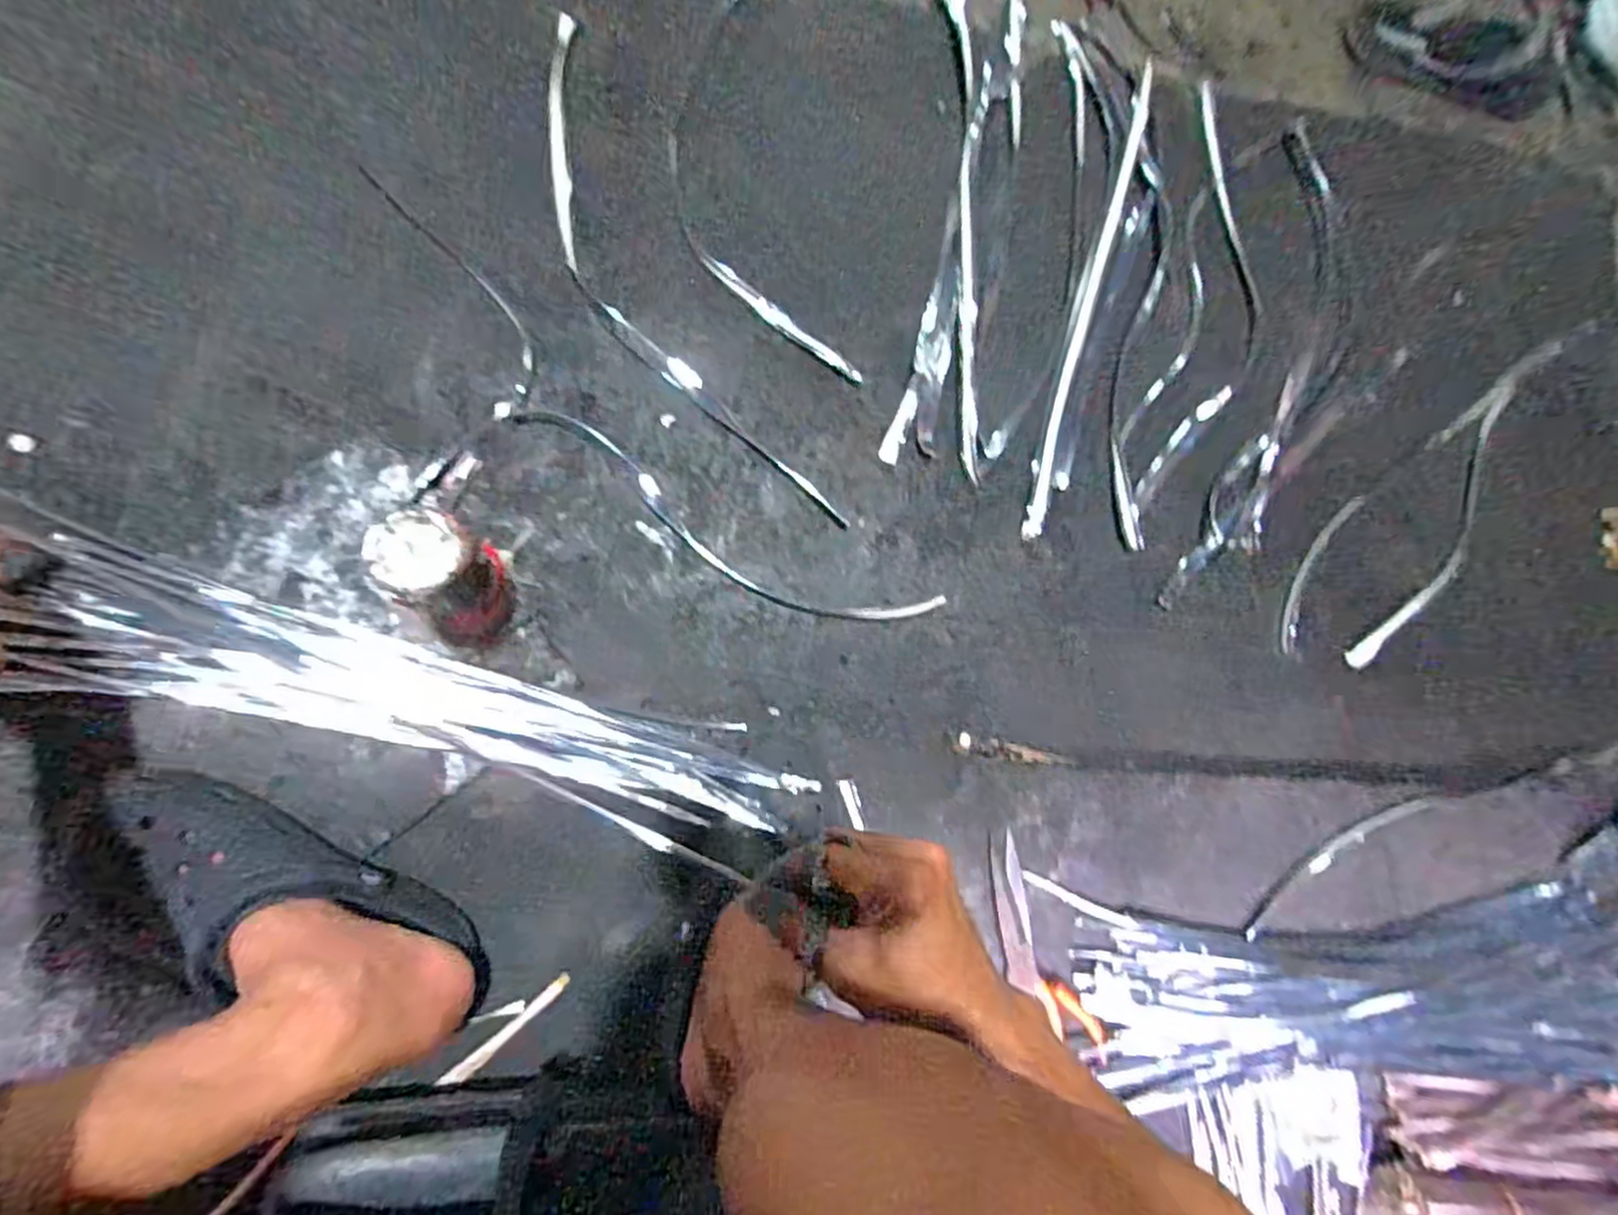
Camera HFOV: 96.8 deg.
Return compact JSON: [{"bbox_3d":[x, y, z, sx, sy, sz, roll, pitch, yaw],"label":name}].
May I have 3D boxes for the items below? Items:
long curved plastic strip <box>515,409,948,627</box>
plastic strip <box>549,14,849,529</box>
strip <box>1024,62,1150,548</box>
[{"bbox_3d":[-0.066,-0.058,0.594,0.371,0.028,0.063,25,82,-5],"label":"long curved plastic strip"},{"bbox_3d":[-0.123,-0.249,0.582,0.098,0.032,0.454,-30,91,-13],"label":"plastic strip"},{"bbox_3d":[0.255,-0.288,0.652,0.022,0.008,0.466,17,81,-10],"label":"strip"}]

